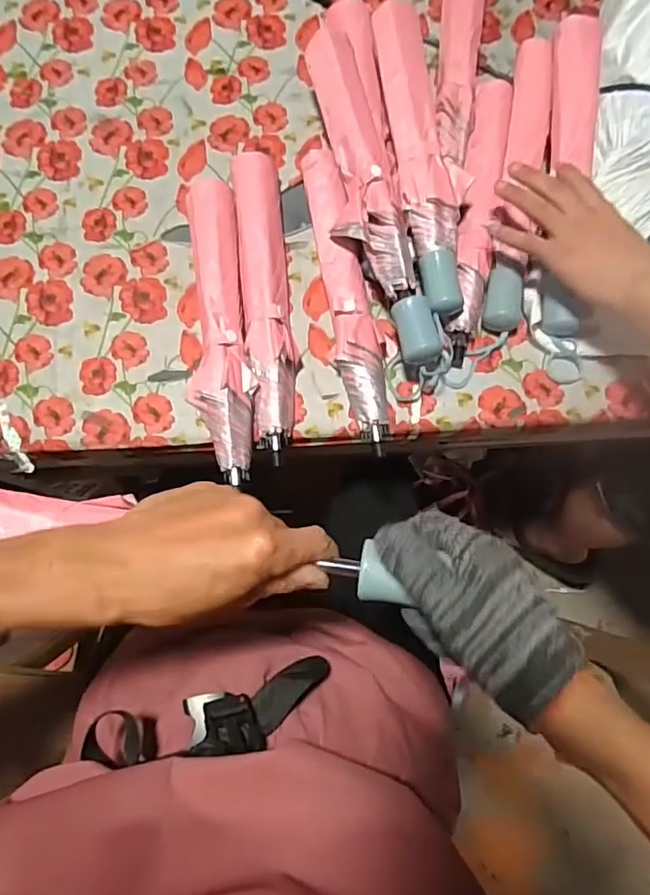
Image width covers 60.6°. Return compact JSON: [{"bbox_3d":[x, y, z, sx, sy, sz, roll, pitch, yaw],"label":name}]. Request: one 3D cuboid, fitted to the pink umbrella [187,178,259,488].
[{"bbox_3d":[-0.107,-0.122,0.562,0.062,0.043,0.310,-5,78,-3],"label":"pink umbrella"}]

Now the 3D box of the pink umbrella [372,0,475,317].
[{"bbox_3d":[0.099,-0.303,0.575,0.067,0.048,0.344,-6,78,-3],"label":"pink umbrella"}]

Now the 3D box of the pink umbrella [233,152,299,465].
[{"bbox_3d":[-0.060,-0.155,0.571,0.049,0.042,0.319,-6,76,-2],"label":"pink umbrella"}]

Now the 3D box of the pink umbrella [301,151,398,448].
[{"bbox_3d":[0.024,-0.155,0.571,0.064,0.045,0.319,-15,76,-4],"label":"pink umbrella"}]

